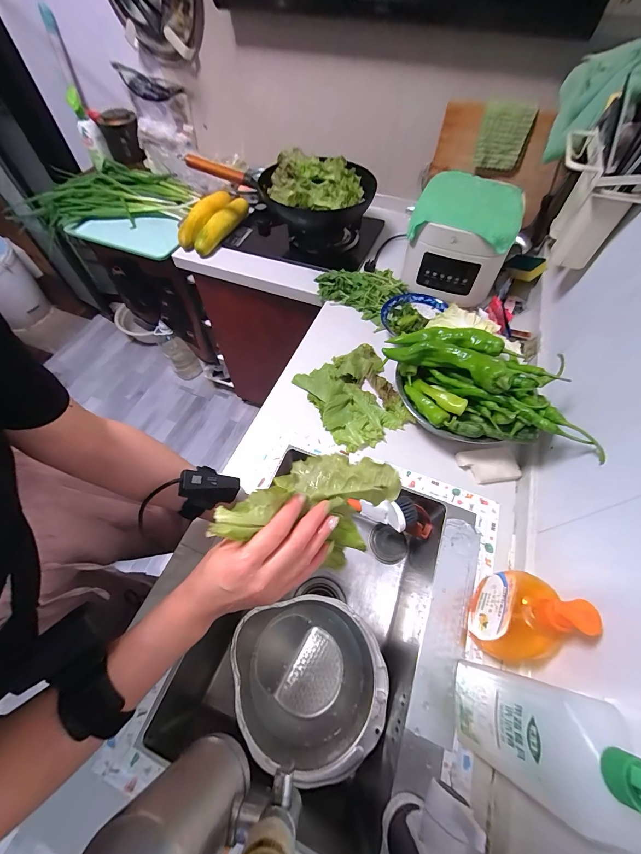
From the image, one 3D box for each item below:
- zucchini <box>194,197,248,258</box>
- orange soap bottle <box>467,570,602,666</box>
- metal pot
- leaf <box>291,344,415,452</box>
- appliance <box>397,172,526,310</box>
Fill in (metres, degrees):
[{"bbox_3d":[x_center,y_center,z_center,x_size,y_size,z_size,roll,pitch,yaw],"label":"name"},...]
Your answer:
[{"bbox_3d":[-0.299,-0.623,0.974,0.069,0.067,0.282,16,61,9],"label":"zucchini"},{"bbox_3d":[0.253,0.232,0.394,0.063,0.185,0.111,17,61,10],"label":"orange soap bottle"},{"bbox_3d":[-0.013,0.426,0.542,0.230,0.152,0.224,0,59,0],"label":"metal pot"},{"bbox_3d":[0.083,-0.074,0.662,0.207,0.051,0.221,-27,63,-15],"label":"leaf"},{"bbox_3d":[0.335,-0.453,0.773,0.223,0.180,0.258,21,61,12],"label":"appliance"}]

